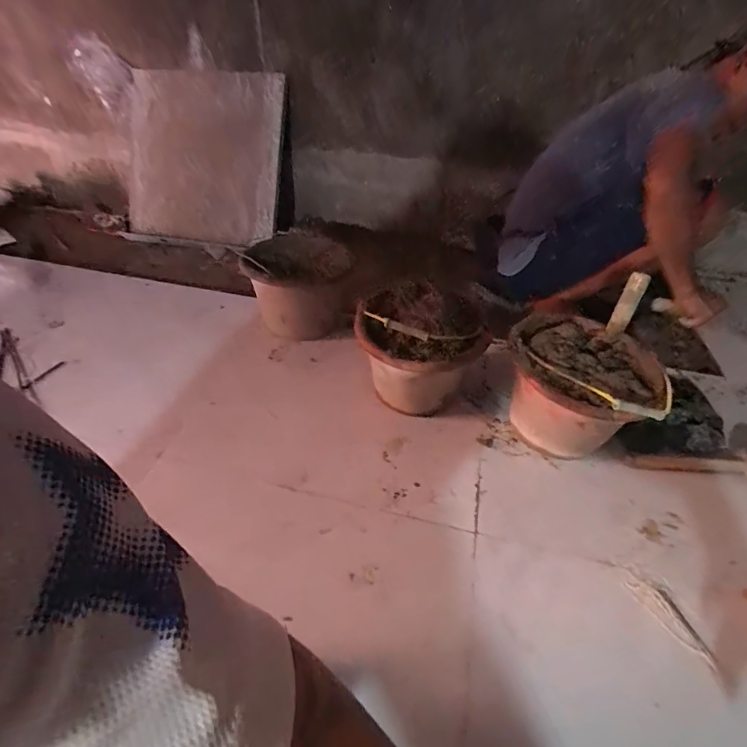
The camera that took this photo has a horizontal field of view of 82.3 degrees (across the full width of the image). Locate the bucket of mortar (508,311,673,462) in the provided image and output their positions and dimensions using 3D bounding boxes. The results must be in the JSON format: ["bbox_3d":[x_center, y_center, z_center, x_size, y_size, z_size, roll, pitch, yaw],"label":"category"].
[{"bbox_3d":[0.385,0.039,0.822,0.248,0.227,0.260,0,41,0],"label":"bucket of mortar"}]

